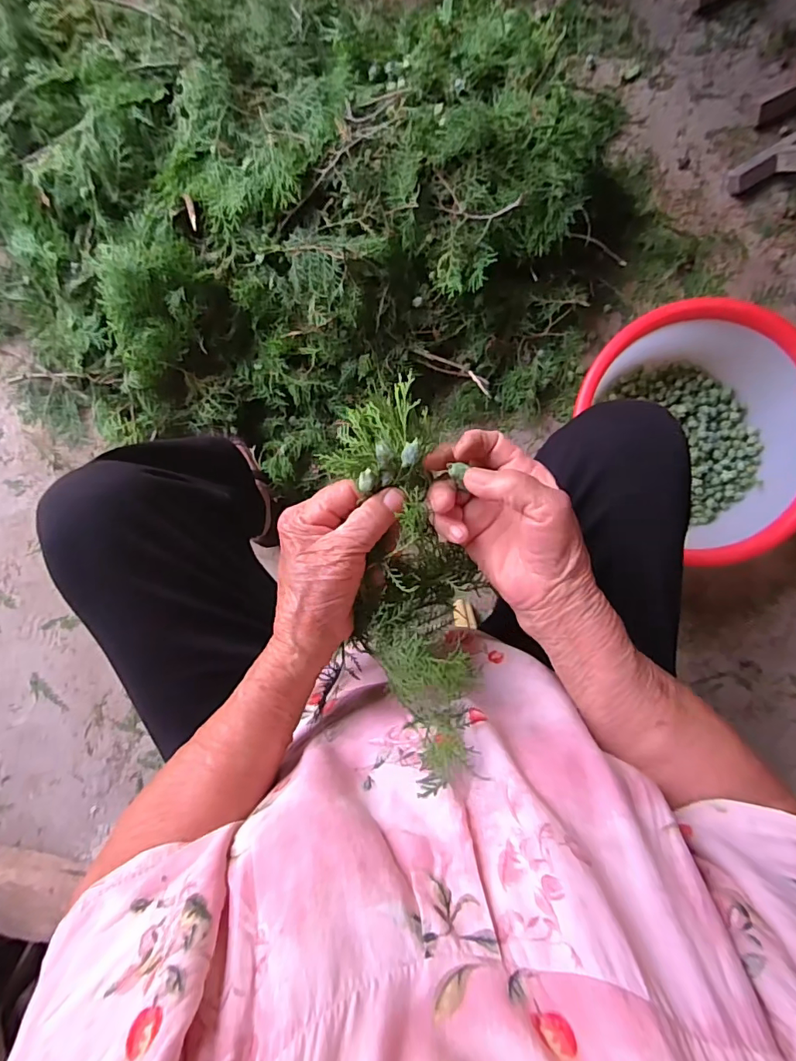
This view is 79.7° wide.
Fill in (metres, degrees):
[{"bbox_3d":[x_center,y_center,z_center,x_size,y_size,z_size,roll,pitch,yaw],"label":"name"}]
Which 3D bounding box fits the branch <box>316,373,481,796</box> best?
[{"bbox_3d":[0.009,0.028,0.306,0.084,0.066,0.238,-9,90,2],"label":"branch"}]

